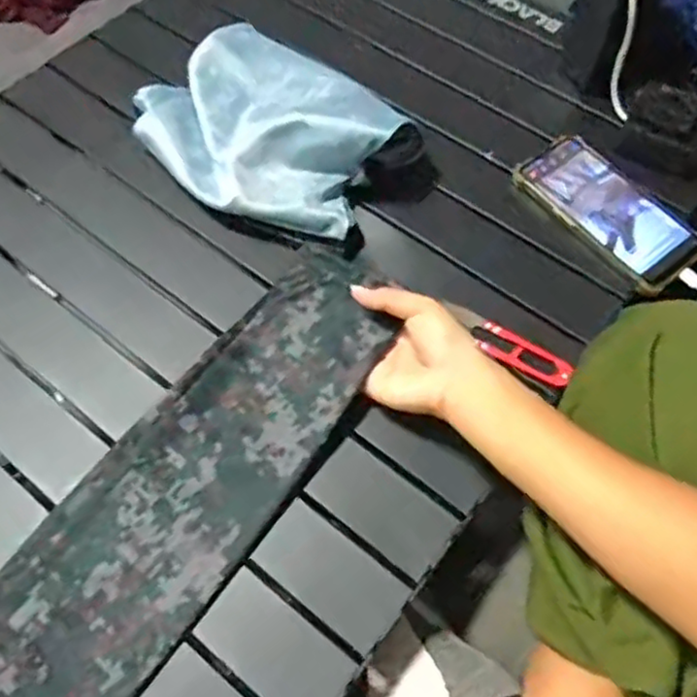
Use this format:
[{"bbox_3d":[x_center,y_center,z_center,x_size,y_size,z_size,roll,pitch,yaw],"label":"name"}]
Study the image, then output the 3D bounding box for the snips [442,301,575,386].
[{"bbox_3d":[0.125,-0.002,0.544,0.107,0.015,0.030,28,64,14],"label":"snips"}]

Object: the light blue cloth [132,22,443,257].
[{"bbox_3d":[-0.058,-0.192,0.603,0.182,0.074,0.252,-41,69,-20],"label":"light blue cloth"}]

